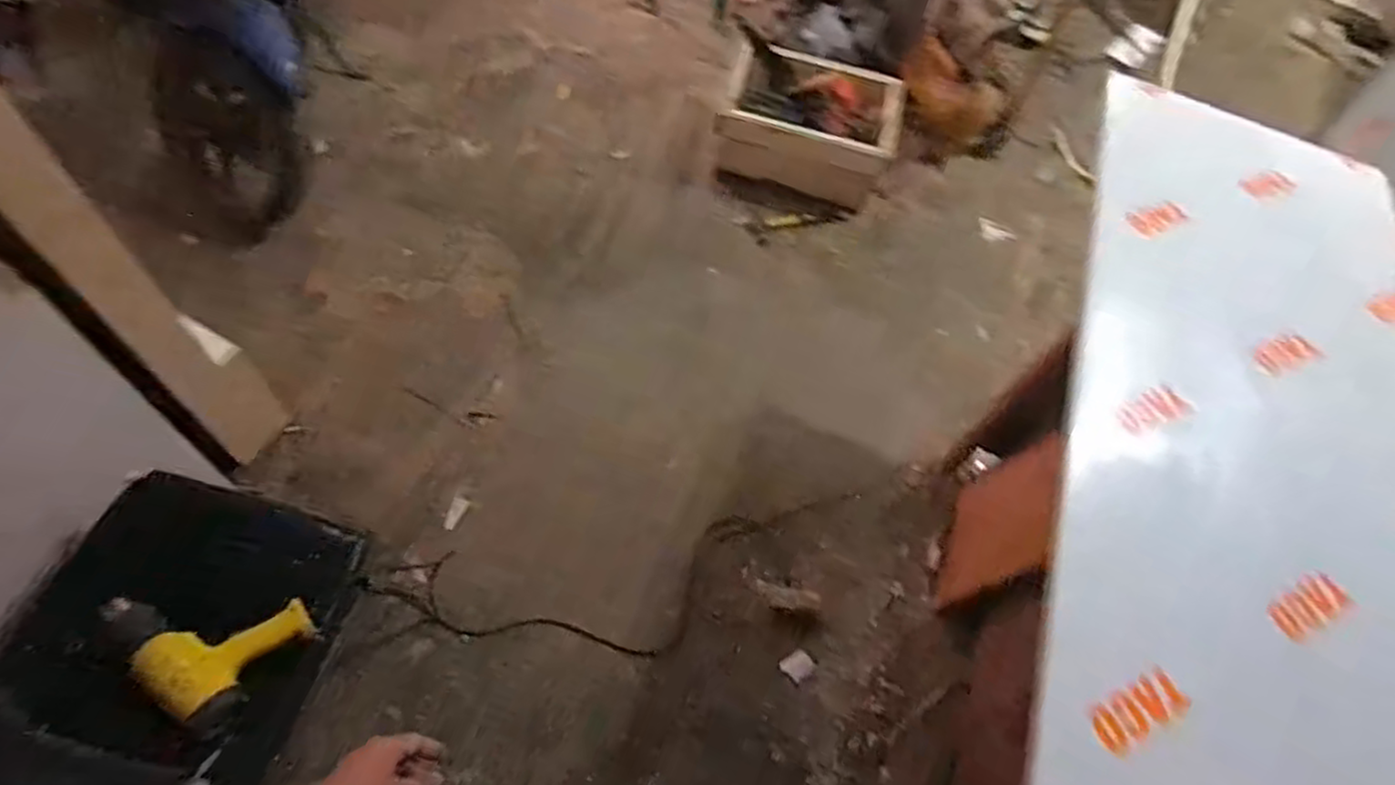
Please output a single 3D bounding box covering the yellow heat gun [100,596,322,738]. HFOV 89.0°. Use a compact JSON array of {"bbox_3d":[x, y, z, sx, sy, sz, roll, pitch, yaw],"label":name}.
[{"bbox_3d":[-0.691,0.335,0.997,0.245,0.089,0.189,32,60,10],"label":"yellow heat gun"}]

